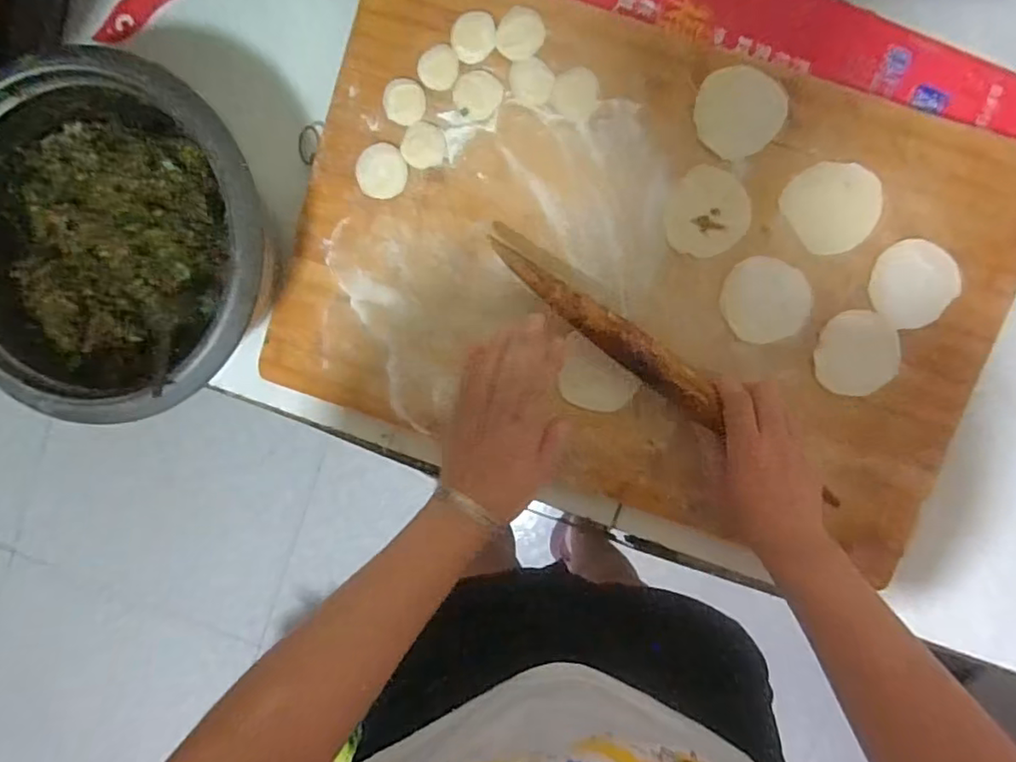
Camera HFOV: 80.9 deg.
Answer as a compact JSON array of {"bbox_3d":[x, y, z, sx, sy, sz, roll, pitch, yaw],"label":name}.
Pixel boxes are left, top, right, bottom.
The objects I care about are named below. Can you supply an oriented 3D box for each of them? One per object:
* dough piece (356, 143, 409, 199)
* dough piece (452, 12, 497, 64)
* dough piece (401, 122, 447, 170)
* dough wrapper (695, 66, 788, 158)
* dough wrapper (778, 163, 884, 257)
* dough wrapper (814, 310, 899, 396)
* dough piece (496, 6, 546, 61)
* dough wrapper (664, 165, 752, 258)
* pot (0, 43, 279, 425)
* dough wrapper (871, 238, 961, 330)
[{"bbox_3d":[-0.103,-0.170,0.483,0.039,0.013,0.043,-4,97,4],"label":"dough piece"},{"bbox_3d":[-0.027,-0.271,0.468,0.033,0.004,0.039,-4,97,4],"label":"dough piece"},{"bbox_3d":[-0.068,-0.191,0.483,0.035,0.005,0.034,-3,97,4],"label":"dough piece"},{"bbox_3d":[0.182,-0.210,0.464,0.069,0.004,0.066,1,97,4],"label":"dough wrapper"},{"bbox_3d":[0.257,-0.139,0.468,0.069,0.004,0.070,1,97,4],"label":"dough wrapper"},{"bbox_3d":[0.282,-0.022,0.481,0.063,0.005,0.066,1,97,4],"label":"dough wrapper"},{"bbox_3d":[0.010,-0.273,0.469,0.036,0.004,0.037,1,97,4],"label":"dough piece"},{"bbox_3d":[0.161,-0.137,0.480,0.065,0.004,0.068,4,98,3],"label":"dough wrapper"},{"bbox_3d":[-0.293,-0.106,0.468,0.242,0.110,0.242,1,97,4],"label":"pot"},{"bbox_3d":[0.320,-0.077,0.470,0.062,0.005,0.063,1,96,8],"label":"dough wrapper"}]

